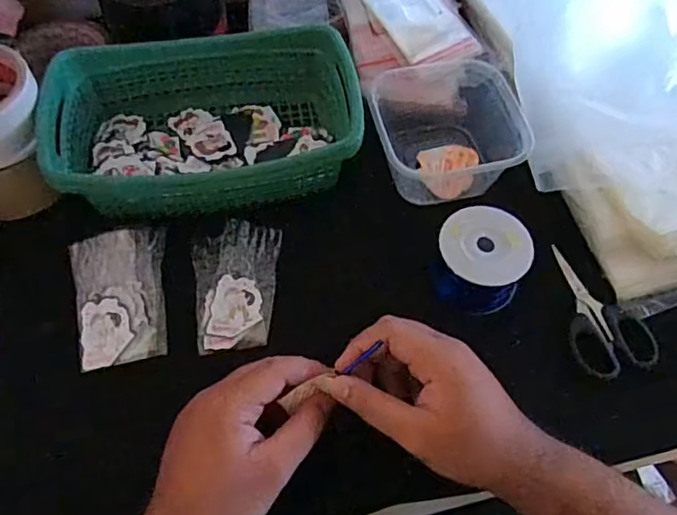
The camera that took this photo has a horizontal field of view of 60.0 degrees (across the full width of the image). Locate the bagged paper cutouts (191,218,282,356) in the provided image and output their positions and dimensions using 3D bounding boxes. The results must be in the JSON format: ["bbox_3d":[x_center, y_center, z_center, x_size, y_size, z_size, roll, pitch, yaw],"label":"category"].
[{"bbox_3d":[-0.077,0.021,0.456,0.067,0.008,0.105,-6,63,-8],"label":"bagged paper cutouts"}]

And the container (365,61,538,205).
[{"bbox_3d":[0.088,-0.109,0.504,0.119,0.066,0.111,-14,59,-10],"label":"container"}]

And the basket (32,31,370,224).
[{"bbox_3d":[-0.110,-0.120,0.494,0.242,0.072,0.147,-12,59,-9],"label":"basket"}]

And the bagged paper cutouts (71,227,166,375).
[{"bbox_3d":[-0.162,0.030,0.443,0.066,0.018,0.102,-11,72,-9],"label":"bagged paper cutouts"}]

